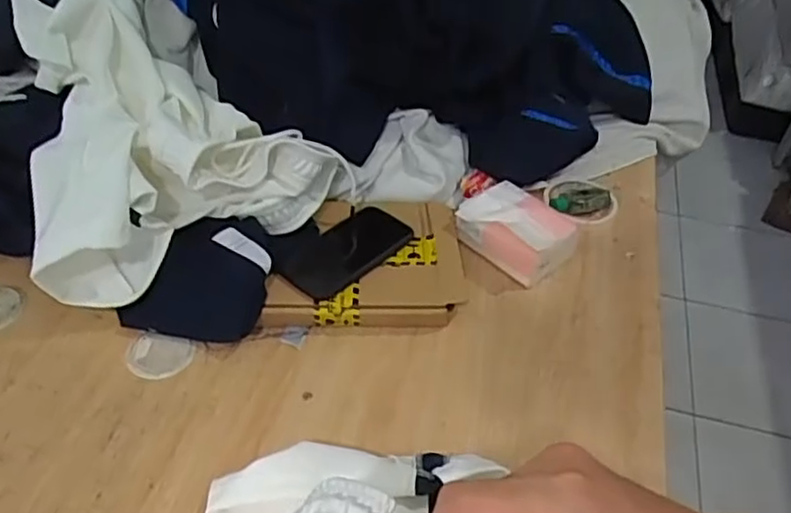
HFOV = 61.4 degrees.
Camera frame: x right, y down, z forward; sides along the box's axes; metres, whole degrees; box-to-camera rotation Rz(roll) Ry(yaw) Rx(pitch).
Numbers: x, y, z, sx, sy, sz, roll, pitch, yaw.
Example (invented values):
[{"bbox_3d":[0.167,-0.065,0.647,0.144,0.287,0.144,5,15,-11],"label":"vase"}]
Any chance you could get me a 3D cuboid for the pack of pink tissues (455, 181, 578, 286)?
[{"bbox_3d":[0.149,-0.032,0.801,0.122,0.052,0.096,32,50,27],"label":"pack of pink tissues"}]

